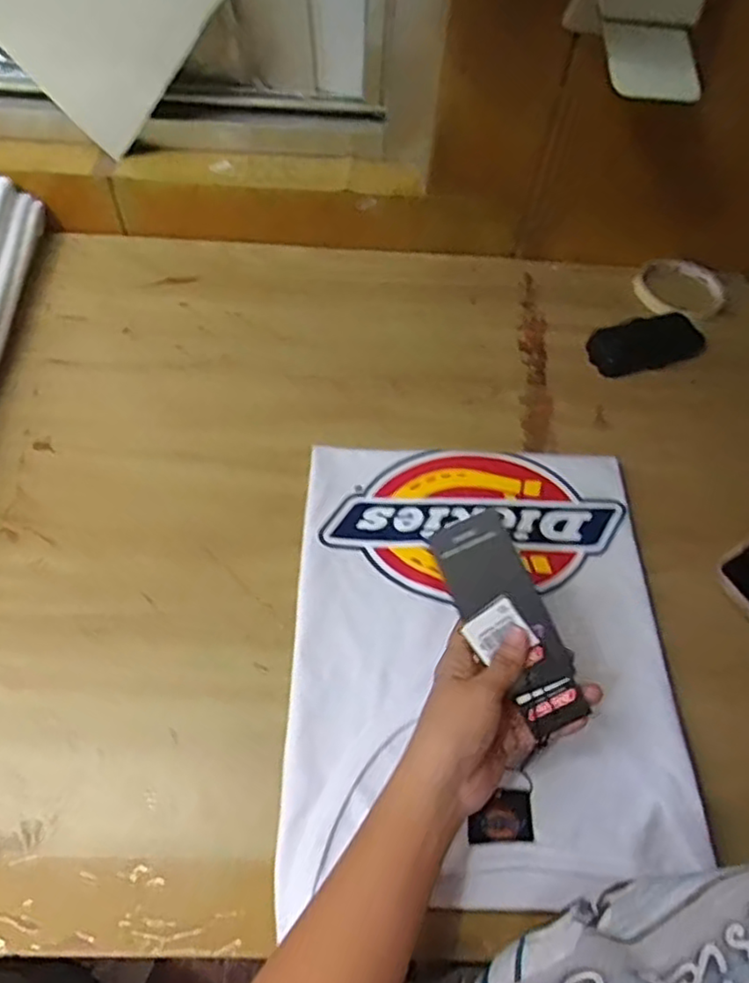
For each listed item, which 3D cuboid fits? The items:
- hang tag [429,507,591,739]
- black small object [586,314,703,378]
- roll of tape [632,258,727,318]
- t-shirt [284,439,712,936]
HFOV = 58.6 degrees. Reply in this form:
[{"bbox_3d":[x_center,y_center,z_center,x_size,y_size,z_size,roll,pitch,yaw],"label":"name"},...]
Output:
[{"bbox_3d":[0.081,0.077,0.403,0.047,0.005,0.130,-28,82,12],"label":"hang tag"},{"bbox_3d":[0.262,-0.141,0.639,0.117,0.019,0.048,-16,63,-12],"label":"black small object"},{"bbox_3d":[0.313,-0.209,0.684,0.089,0.017,0.089,1,60,-2],"label":"roll of tape"},{"bbox_3d":[0.078,0.103,0.471,0.261,0.022,0.317,2,60,-2],"label":"t-shirt"}]

